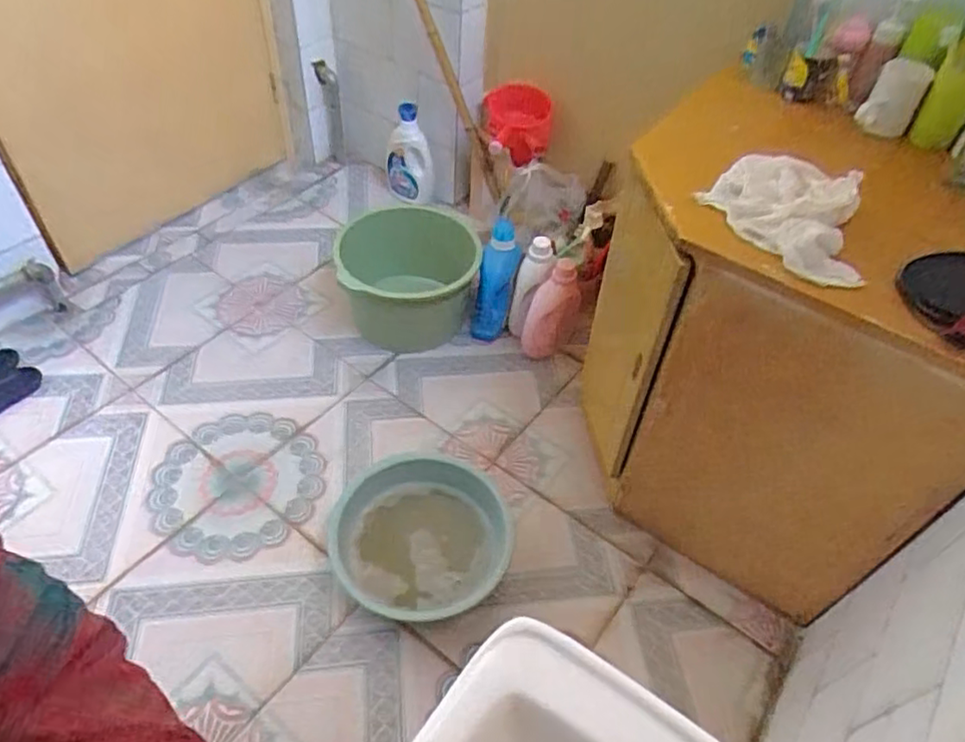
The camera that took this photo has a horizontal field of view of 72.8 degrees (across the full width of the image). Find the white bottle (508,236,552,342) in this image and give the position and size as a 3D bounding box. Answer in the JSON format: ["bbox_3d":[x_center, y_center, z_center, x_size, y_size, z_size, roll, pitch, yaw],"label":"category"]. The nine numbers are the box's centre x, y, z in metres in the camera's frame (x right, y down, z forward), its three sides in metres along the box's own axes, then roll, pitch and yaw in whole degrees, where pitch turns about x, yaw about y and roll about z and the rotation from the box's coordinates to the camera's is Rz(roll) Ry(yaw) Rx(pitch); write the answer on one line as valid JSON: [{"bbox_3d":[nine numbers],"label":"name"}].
[{"bbox_3d":[0.125,-0.216,1.690,0.082,0.270,0.059,26,19,21],"label":"white bottle"}]

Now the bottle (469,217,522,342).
[{"bbox_3d":[0.035,-0.227,1.693,0.093,0.310,0.068,14,17,12],"label":"bottle"}]

